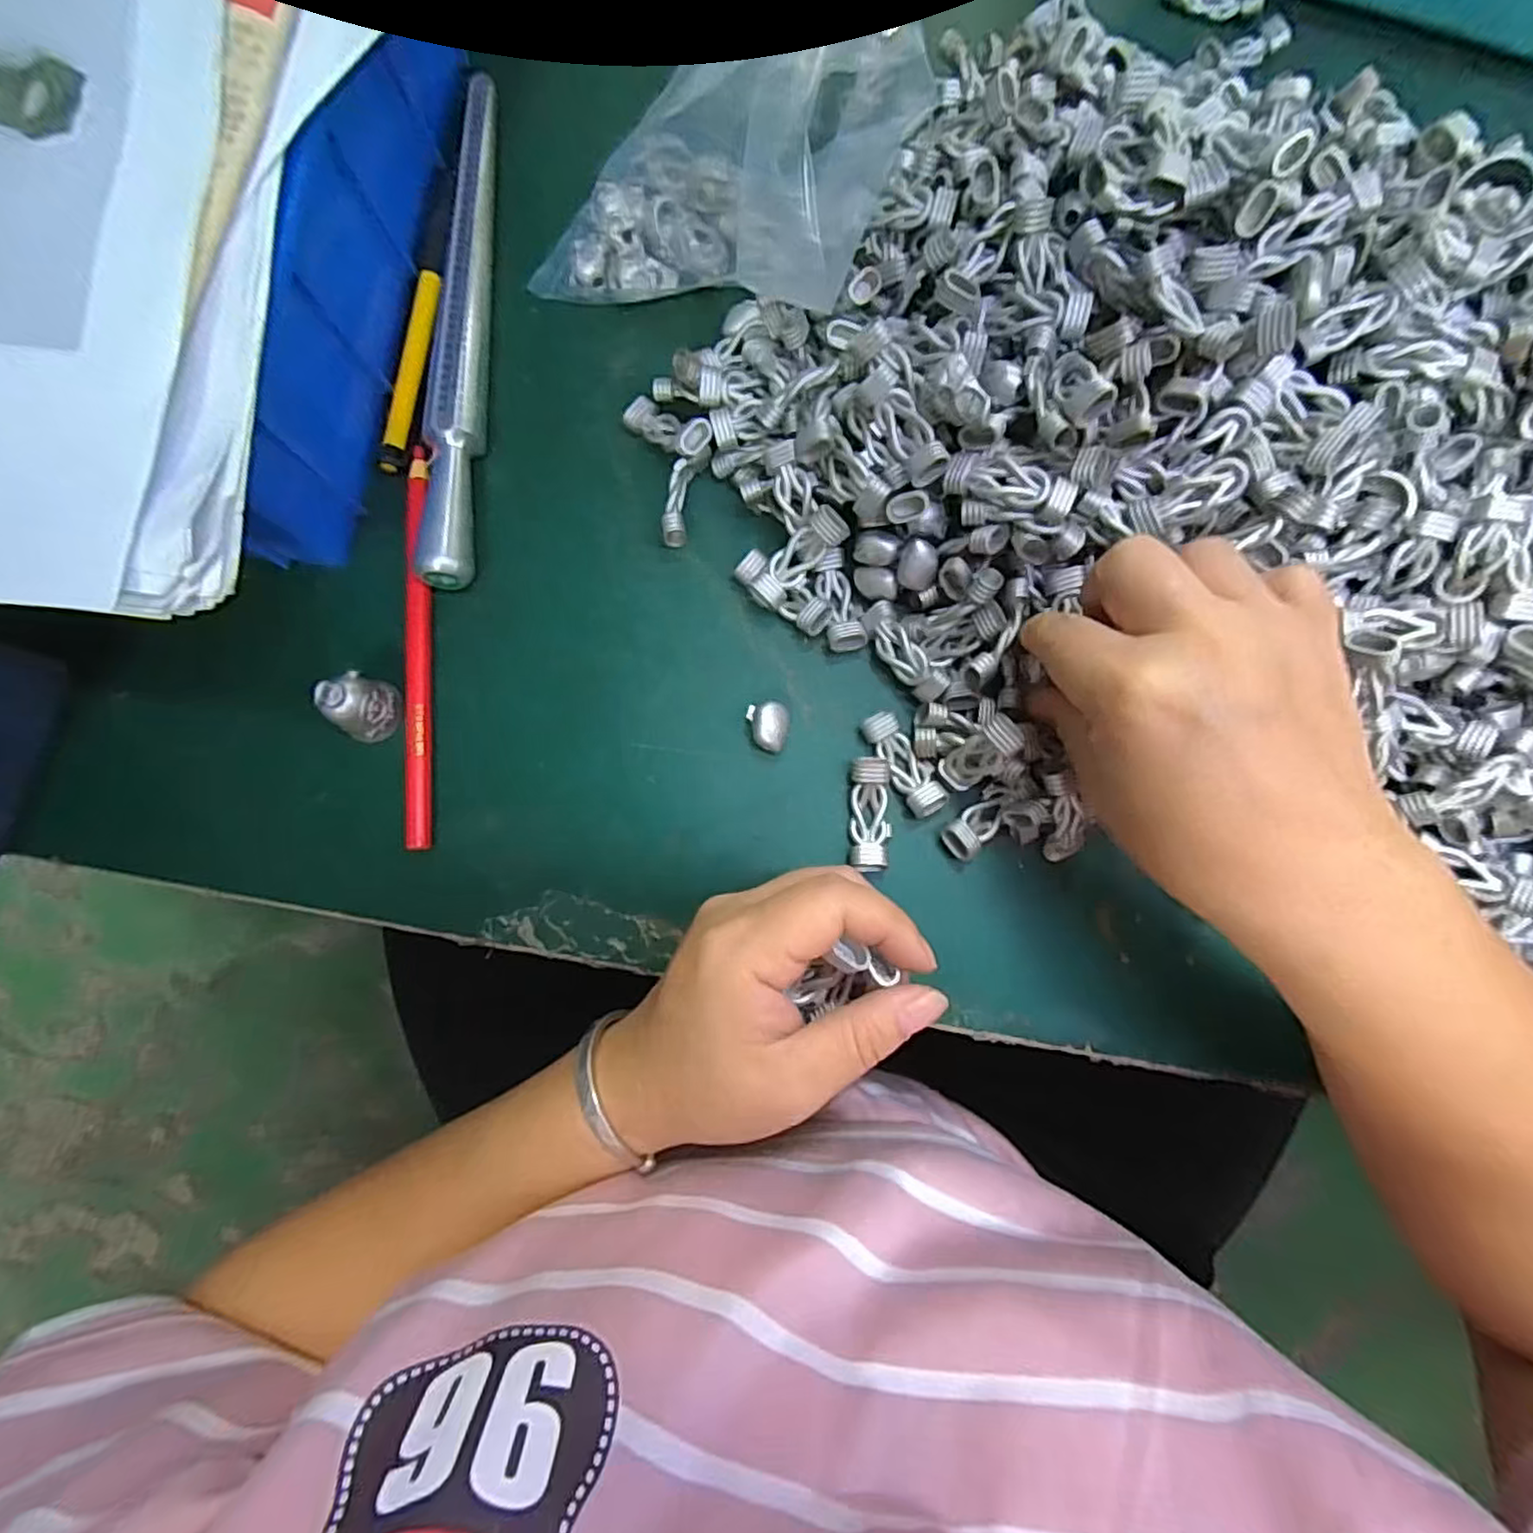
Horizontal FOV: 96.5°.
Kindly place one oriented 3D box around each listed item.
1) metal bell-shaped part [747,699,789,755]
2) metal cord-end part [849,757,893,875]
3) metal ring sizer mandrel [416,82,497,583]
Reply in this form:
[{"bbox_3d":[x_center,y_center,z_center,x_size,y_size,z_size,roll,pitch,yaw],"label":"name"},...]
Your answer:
[{"bbox_3d":[0.002,-0.016,0.281,0.016,0.011,0.020,-19,83,-3],"label":"metal bell-shaped part"},{"bbox_3d":[0.043,0.019,0.278,0.016,0.008,0.045,1,83,0],"label":"metal cord-end part"},{"bbox_3d":[-0.129,-0.189,0.291,0.019,0.020,0.229,0,83,-1],"label":"metal ring sizer mandrel"}]

